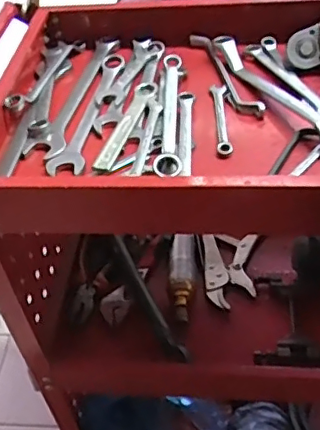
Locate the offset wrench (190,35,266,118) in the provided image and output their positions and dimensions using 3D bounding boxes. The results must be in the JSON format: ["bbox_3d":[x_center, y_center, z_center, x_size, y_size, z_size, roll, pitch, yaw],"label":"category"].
[{"bbox_3d":[0.075,-0.167,0.652,0.026,0.021,0.182,-15,44,-9],"label":"offset wrench"}]

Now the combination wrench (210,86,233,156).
[{"bbox_3d":[0.067,-0.104,0.600,0.016,0.010,0.121,-3,44,3],"label":"combination wrench"}]

